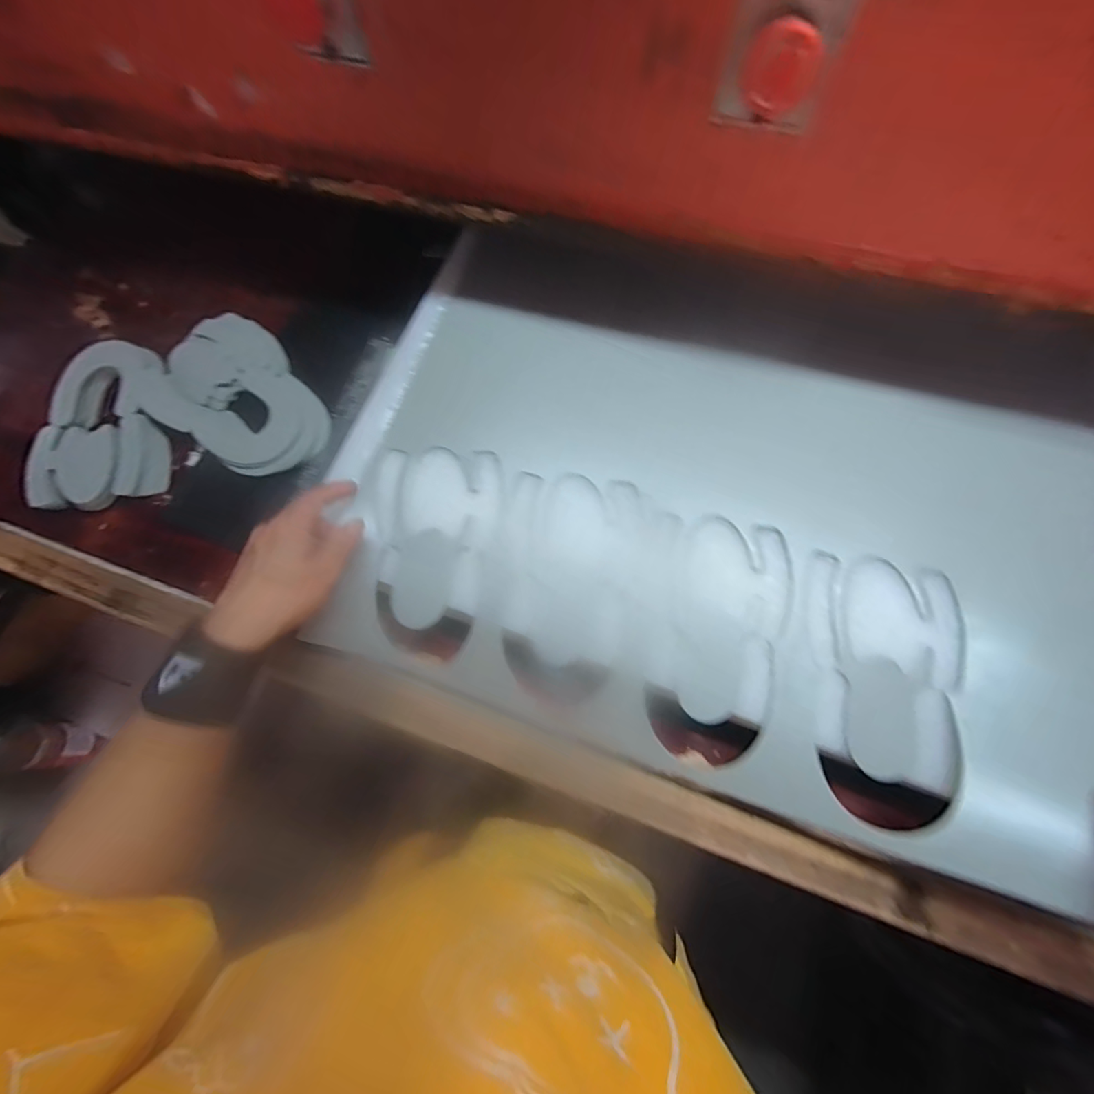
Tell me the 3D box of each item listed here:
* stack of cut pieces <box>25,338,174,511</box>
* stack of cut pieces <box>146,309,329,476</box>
[{"bbox_3d":[-0.439,-0.125,0.471,0.117,0.021,0.180,-16,73,-6],"label":"stack of cut pieces"},{"bbox_3d":[-0.299,-0.151,0.468,0.195,0.025,0.128,31,77,12],"label":"stack of cut pieces"}]

